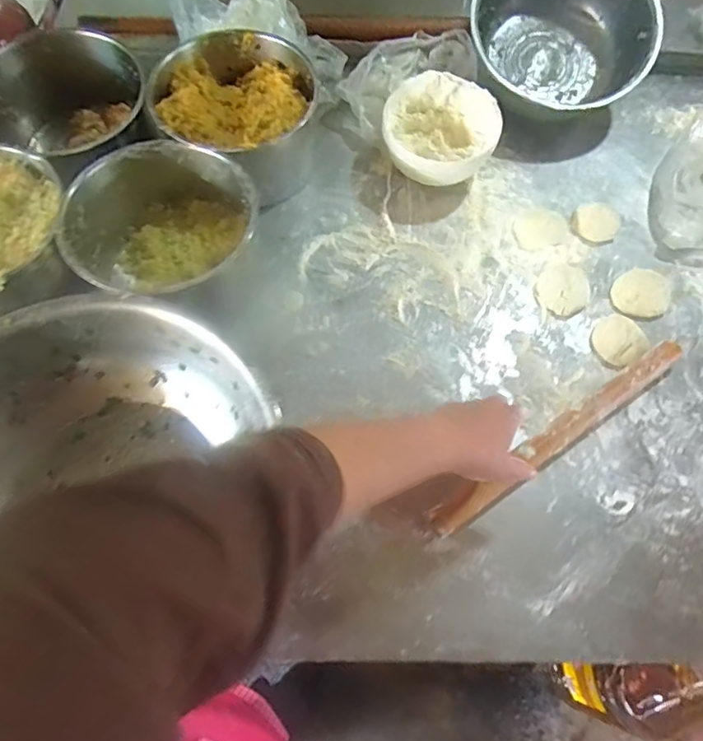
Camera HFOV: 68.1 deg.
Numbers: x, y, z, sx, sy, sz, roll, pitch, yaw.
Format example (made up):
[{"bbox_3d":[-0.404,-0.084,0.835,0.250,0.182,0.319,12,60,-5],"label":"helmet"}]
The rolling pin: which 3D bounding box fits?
[{"bbox_3d":[0.241,0.071,0.591,0.366,0.025,0.030,-34,72,-13],"label":"rolling pin"}]

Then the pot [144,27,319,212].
[{"bbox_3d":[-0.149,-0.346,0.717,0.202,0.113,0.236,21,68,7],"label":"pot"}]

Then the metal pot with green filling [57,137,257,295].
[{"bbox_3d":[-0.213,-0.174,0.639,0.206,0.110,0.197,1,67,-2],"label":"metal pot with green filling"}]

